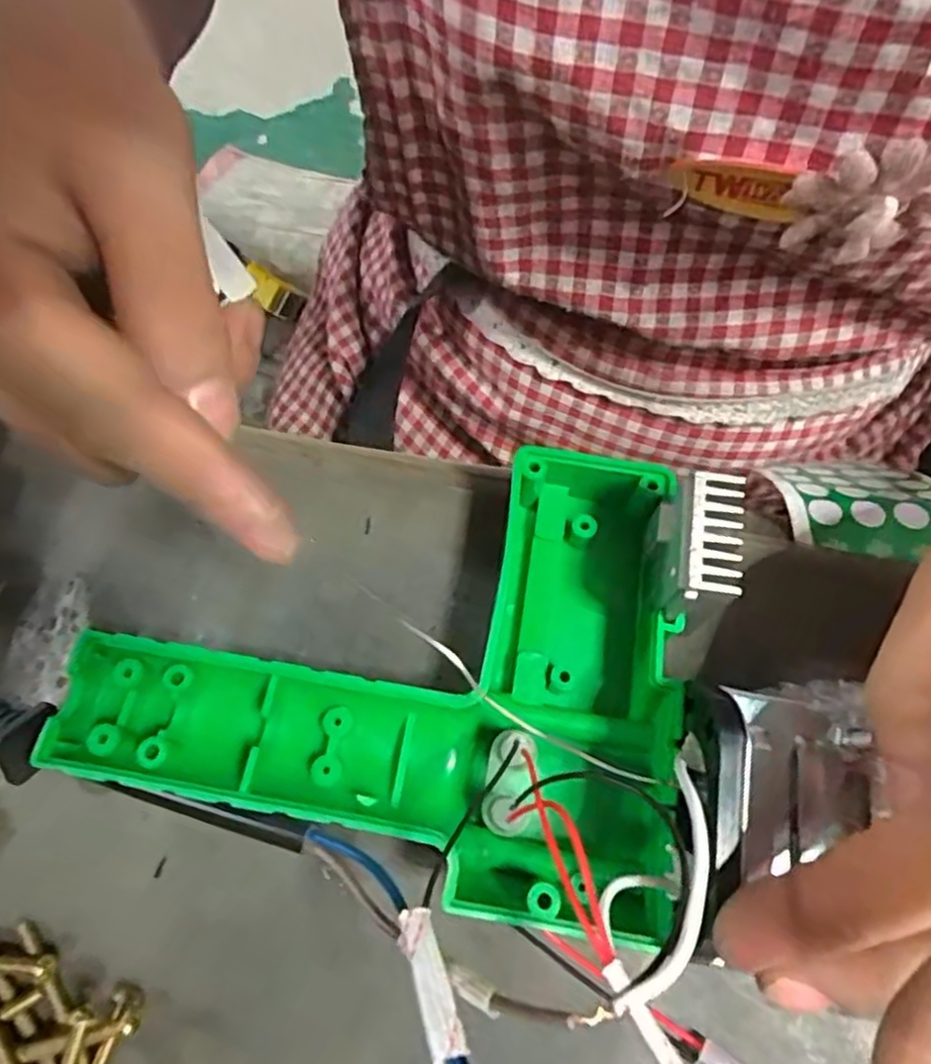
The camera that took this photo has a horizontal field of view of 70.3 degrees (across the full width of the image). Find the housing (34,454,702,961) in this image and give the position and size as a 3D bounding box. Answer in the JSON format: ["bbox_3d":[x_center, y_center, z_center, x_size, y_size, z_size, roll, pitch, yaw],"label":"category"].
[{"bbox_3d":[-0.019,0.029,0.179,0.145,0.031,0.116,9,67,7],"label":"housing"}]

